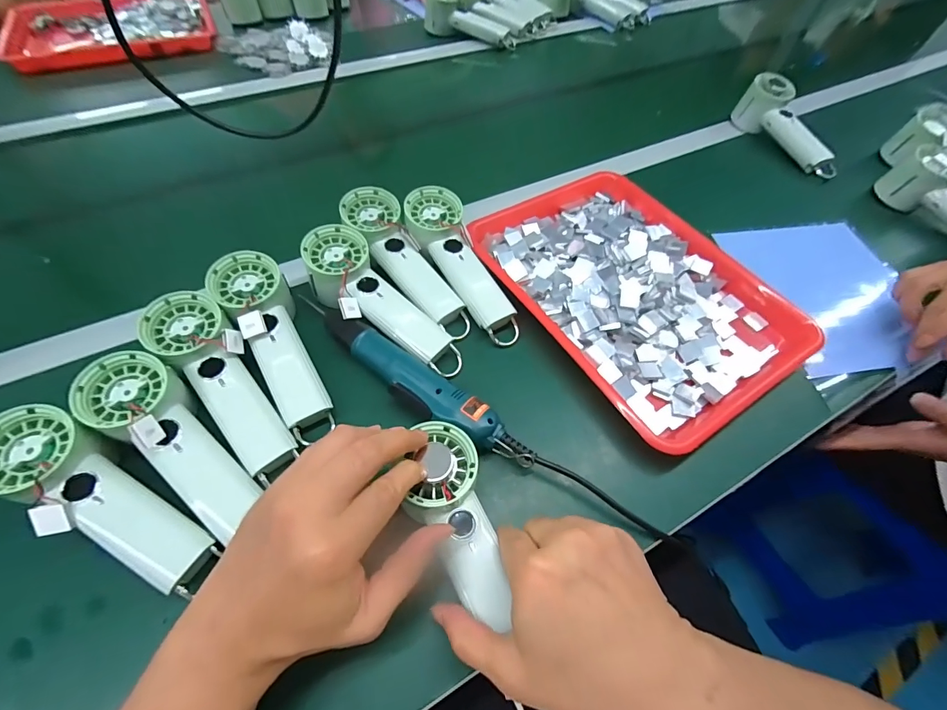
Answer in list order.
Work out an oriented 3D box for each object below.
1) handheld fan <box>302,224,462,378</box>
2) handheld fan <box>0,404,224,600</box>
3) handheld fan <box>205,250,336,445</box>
[{"bbox_3d":[-0.094,-0.048,0.420,0.193,0.042,0.066,41,63,6],"label":"handheld fan"},{"bbox_3d":[-0.266,0.100,0.294,0.176,0.046,0.062,27,60,13],"label":"handheld fan"},{"bbox_3d":[-0.181,-0.011,0.388,0.057,0.050,0.181,-26,76,-18],"label":"handheld fan"}]

